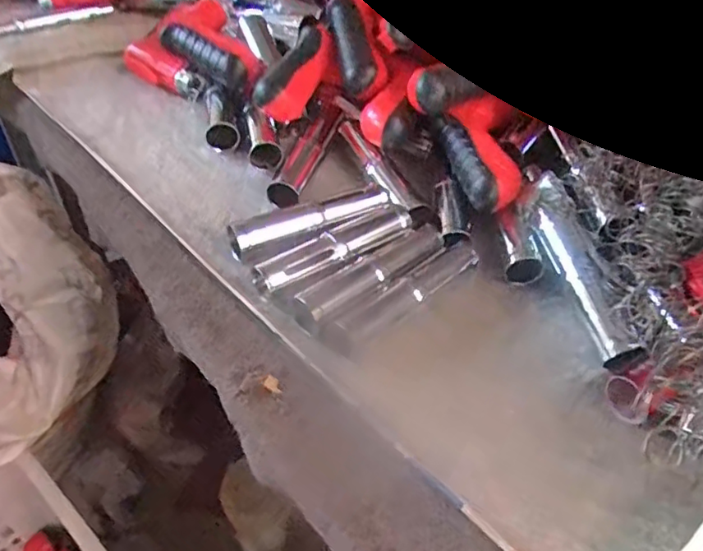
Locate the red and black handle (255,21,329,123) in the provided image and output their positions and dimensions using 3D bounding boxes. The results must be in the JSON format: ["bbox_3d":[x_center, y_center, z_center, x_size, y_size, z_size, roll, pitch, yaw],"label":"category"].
[{"bbox_3d":[-0.045,-0.177,0.528,0.039,0.037,0.124,13,55,14],"label":"red and black handle"}]

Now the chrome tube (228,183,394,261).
[{"bbox_3d":[-0.029,-0.043,0.449,0.127,0.024,0.030,-21,52,-22],"label":"chrome tube"}]

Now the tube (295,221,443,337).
[{"bbox_3d":[0.017,-0.003,0.417,0.127,0.022,0.029,-31,57,-29],"label":"tube"}]

